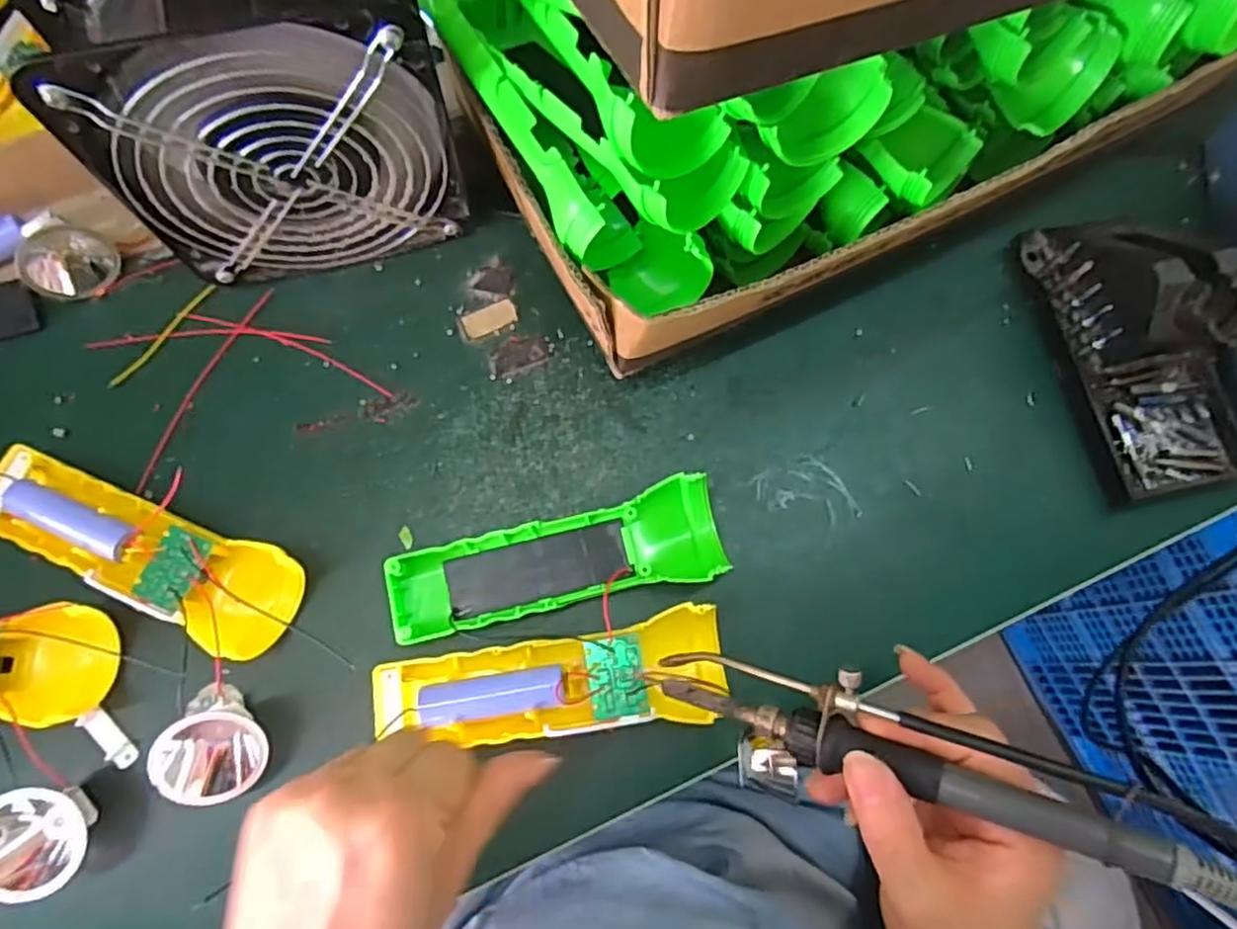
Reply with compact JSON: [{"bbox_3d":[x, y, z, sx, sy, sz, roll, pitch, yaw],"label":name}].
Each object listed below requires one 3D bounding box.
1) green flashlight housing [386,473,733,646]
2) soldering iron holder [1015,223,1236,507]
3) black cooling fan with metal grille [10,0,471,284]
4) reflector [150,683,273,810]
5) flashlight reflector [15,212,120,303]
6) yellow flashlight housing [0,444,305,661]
[{"bbox_3d":[-0.029,0.049,0.338,0.162,0.026,0.047,-14,77,-5],"label":"green flashlight housing"},{"bbox_3d":[0.285,-0.067,0.352,0.079,0.068,0.152,-10,77,-4],"label":"soldering iron holder"},{"bbox_3d":[-0.155,-0.157,0.322,0.145,0.148,0.063,-18,78,-6],"label":"black cooling fan with metal grille"},{"bbox_3d":[-0.180,0.124,0.308,0.038,0.040,0.047,-13,77,-5],"label":"reflector"},{"bbox_3d":[-0.294,-0.108,0.361,0.043,0.021,0.044,35,50,-29],"label":"flashlight reflector"},{"bbox_3d":[-0.233,0.041,0.330,0.161,0.034,0.048,20,77,3],"label":"yellow flashlight housing"}]

